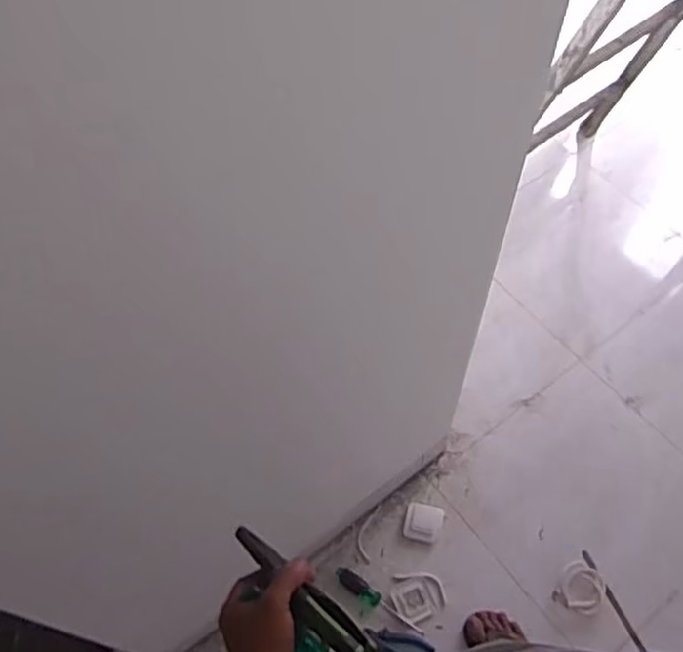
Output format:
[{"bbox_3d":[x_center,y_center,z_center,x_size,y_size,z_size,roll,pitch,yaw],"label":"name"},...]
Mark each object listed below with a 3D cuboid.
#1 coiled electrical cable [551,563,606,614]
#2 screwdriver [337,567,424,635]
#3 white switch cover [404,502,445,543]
[{"bbox_3d":[0.516,0.566,1.473,0.092,0.021,0.110,32,66,19],"label":"coiled electrical cable"},{"bbox_3d":[0.081,0.598,1.486,0.216,0.027,0.035,32,66,19],"label":"screwdriver"},{"bbox_3d":[0.186,0.444,1.556,0.080,0.013,0.079,13,61,9],"label":"white switch cover"}]

